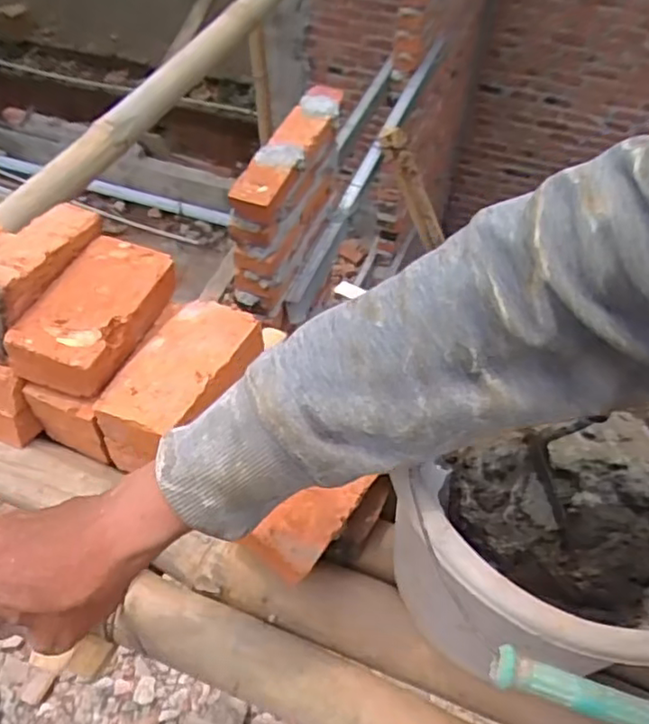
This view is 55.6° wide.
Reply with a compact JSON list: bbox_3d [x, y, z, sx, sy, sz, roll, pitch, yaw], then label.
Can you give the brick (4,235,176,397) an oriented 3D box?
[{"bbox_3d":[-0.200,-0.049,0.550,0.089,0.042,0.160,14,53,10],"label":"brick"}]

